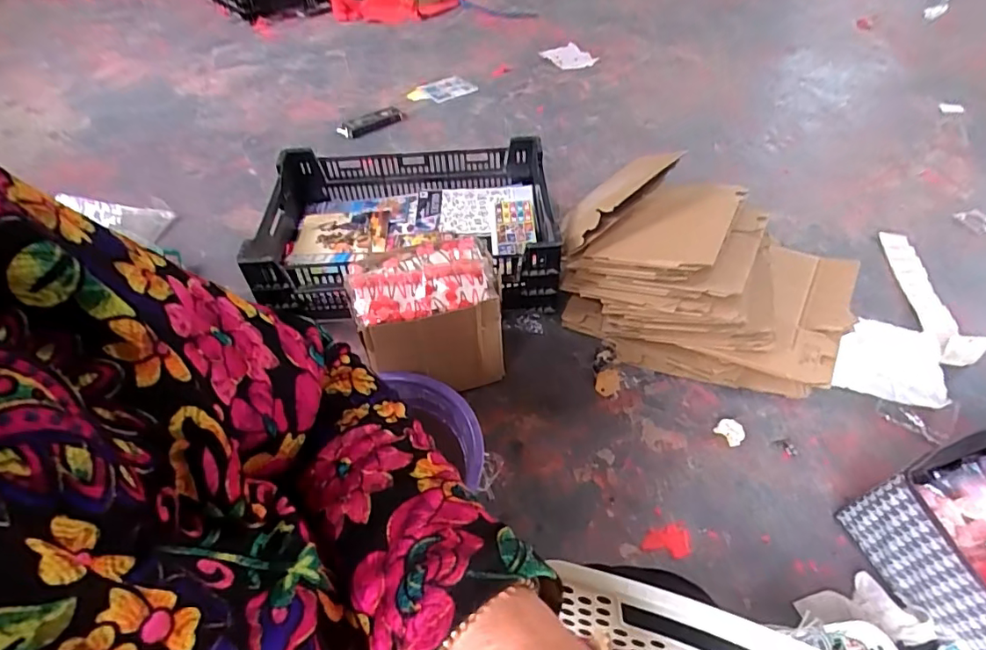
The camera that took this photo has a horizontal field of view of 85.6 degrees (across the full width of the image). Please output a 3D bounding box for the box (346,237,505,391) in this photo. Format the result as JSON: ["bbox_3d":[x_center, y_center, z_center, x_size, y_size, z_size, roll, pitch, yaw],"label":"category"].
[{"bbox_3d":[-0.109,-0.017,0.927,0.234,0.206,0.171,-8,50,-4],"label":"box"}]

